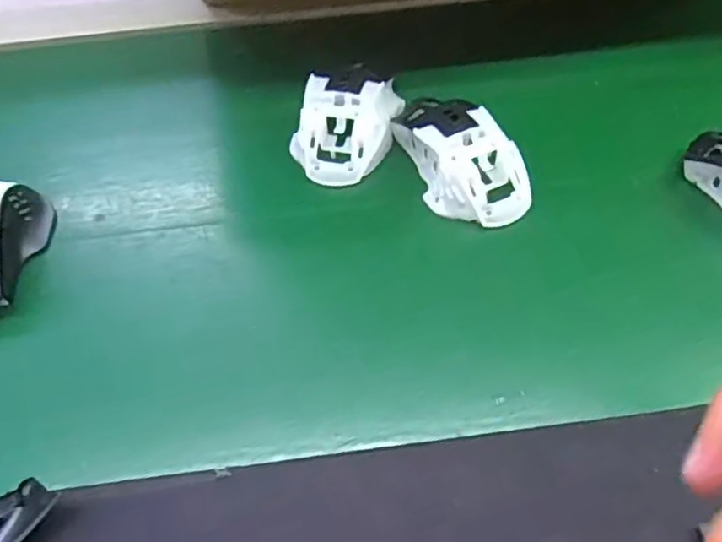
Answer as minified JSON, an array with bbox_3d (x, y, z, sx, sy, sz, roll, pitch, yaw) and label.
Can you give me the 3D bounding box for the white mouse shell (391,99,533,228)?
[{"bbox_3d":[0.067,-0.078,0.428,0.064,0.034,0.107,-17,54,-10],"label":"white mouse shell"}]

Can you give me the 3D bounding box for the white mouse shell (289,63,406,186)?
[{"bbox_3d":[-0.008,-0.109,0.456,0.065,0.034,0.103,9,54,10],"label":"white mouse shell"}]

